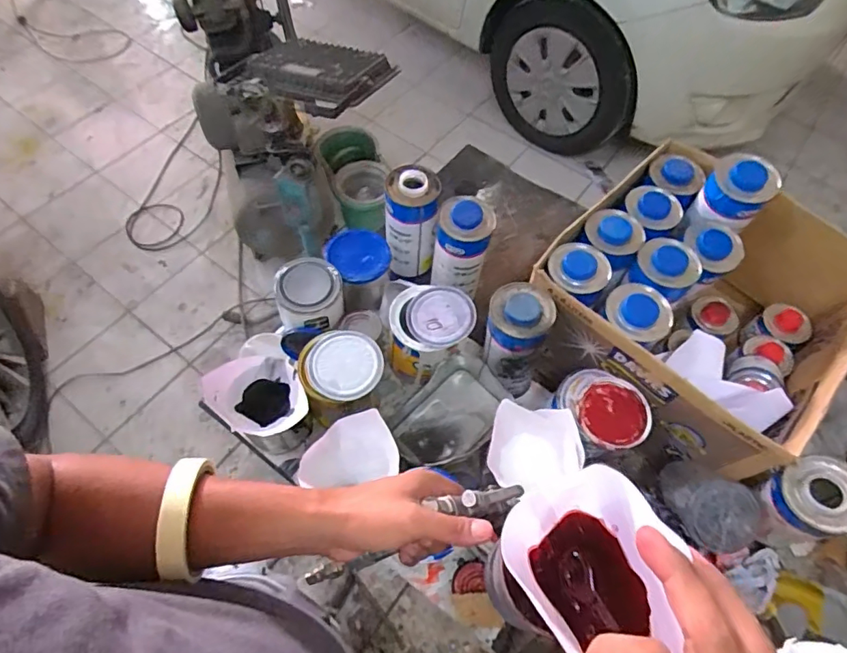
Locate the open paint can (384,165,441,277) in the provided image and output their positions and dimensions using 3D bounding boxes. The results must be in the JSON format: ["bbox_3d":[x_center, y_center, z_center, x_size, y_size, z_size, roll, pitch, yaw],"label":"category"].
[{"bbox_3d":[-0.020,-0.156,0.830,0.083,0.198,0.081,2,61,0],"label":"open paint can"}]

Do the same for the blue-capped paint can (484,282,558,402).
[{"bbox_3d":[0.129,0.019,0.722,0.088,0.161,0.088,15,62,7],"label":"blue-capped paint can"}]

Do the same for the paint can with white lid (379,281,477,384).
[{"bbox_3d":[0.007,0.010,0.756,0.125,0.120,0.112,-12,62,-8],"label":"paint can with white lid"}]

